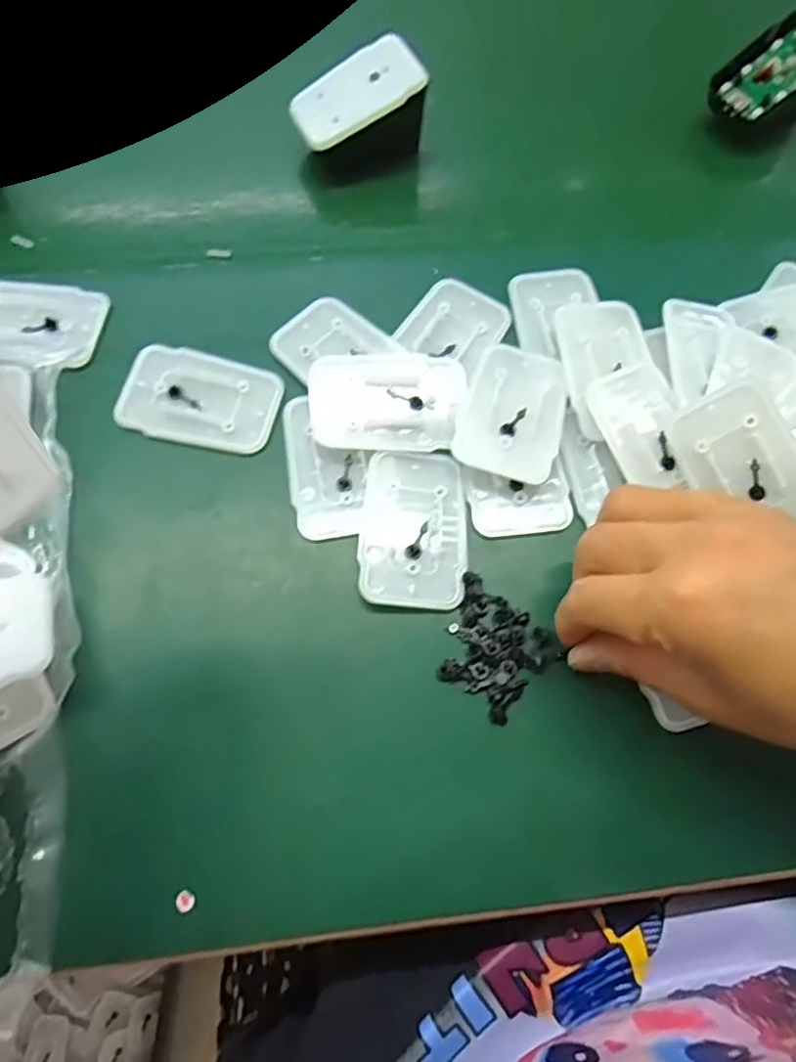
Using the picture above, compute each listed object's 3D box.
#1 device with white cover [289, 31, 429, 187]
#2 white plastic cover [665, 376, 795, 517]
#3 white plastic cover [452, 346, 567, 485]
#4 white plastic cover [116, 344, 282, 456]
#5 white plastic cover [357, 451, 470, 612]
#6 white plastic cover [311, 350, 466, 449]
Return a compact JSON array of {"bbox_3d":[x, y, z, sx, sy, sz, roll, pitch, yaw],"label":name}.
[{"bbox_3d":[-0.021,-0.222,0.337,0.064,0.043,0.042,-27,72,-12],"label":"device with white cover"},{"bbox_3d":[0.146,-0.028,0.267,0.042,0.010,0.064,-32,88,15],"label":"white plastic cover"},{"bbox_3d":[0.052,-0.055,0.281,0.043,0.004,0.065,17,69,4],"label":"white plastic cover"},{"bbox_3d":[-0.089,-0.060,0.285,0.068,0.004,0.044,14,69,3],"label":"white plastic cover"},{"bbox_3d":[0.007,-0.001,0.266,0.044,0.007,0.067,3,69,-2],"label":"white plastic cover"},{"bbox_3d":[-0.005,-0.060,0.281,0.067,0.010,0.049,-1,69,-3],"label":"white plastic cover"}]

